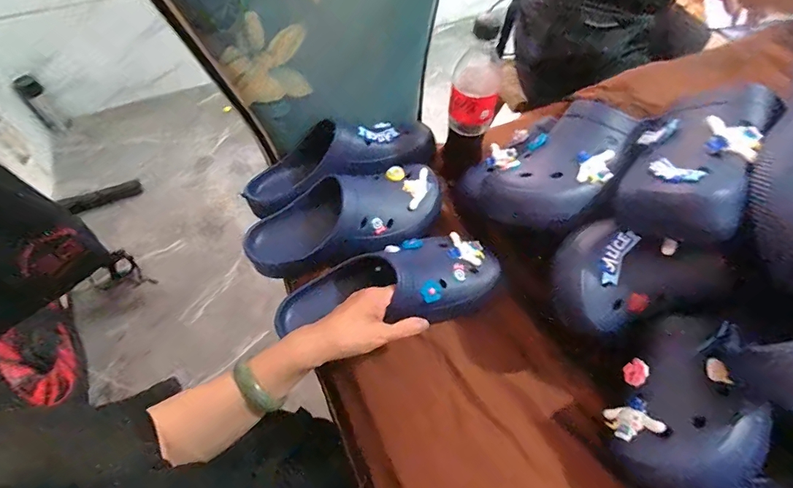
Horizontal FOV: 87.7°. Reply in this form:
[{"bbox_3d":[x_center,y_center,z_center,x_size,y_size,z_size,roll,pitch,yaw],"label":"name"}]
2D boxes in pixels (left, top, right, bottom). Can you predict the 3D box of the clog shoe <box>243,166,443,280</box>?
[{"bbox_3d":[-0.070,-0.042,0.553,0.262,0.083,0.115,-15,60,-10],"label":"clog shoe"}]

